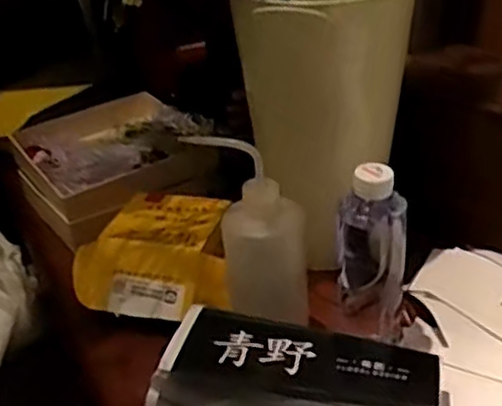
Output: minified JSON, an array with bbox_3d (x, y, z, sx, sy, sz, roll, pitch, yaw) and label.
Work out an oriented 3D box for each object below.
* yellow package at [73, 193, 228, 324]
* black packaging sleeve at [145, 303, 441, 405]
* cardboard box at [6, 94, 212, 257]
[{"bbox_3d":[-0.091,0.048,0.715,0.161,0.056,0.128,3,31,13],"label":"yellow package"},{"bbox_3d":[0.034,0.150,0.558,0.221,0.065,0.132,12,34,26],"label":"black packaging sleeve"},{"bbox_3d":[-0.176,-0.056,0.890,0.210,0.072,0.249,-20,34,-25],"label":"cardboard box"}]

